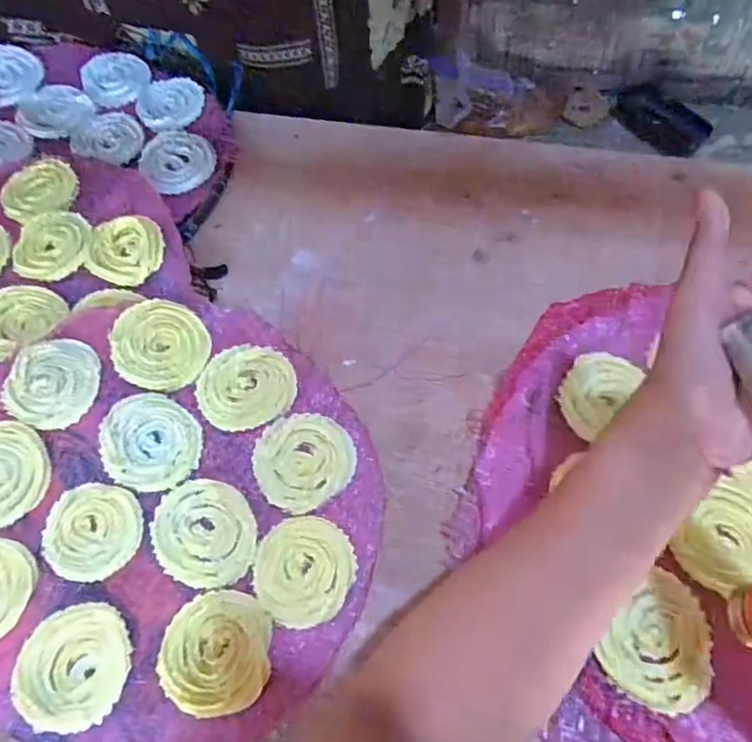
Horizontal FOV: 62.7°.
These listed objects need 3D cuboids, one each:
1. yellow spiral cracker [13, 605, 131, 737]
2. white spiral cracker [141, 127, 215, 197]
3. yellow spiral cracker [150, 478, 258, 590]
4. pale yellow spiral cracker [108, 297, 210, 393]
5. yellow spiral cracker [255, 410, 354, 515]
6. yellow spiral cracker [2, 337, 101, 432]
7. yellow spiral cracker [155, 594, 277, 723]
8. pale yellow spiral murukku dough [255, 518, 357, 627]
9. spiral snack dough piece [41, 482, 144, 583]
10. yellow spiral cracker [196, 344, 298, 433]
[{"bbox_3d":[-0.208,0.202,0.425,0.070,0.010,0.079,10,64,10],"label":"yellow spiral cracker"},{"bbox_3d":[-0.204,-0.216,0.631,0.072,0.011,0.090,-25,64,-8],"label":"white spiral cracker"},{"bbox_3d":[-0.130,0.122,0.467,0.080,0.006,0.076,-2,63,4],"label":"yellow spiral cracker"},{"bbox_3d":[-0.187,-0.022,0.536,0.080,0.008,0.080,6,67,-14],"label":"pale yellow spiral cracker"},{"bbox_3d":[-0.058,0.069,0.489,0.077,0.004,0.077,-2,63,4],"label":"yellow spiral cracker"},{"bbox_3d":[-0.264,0.009,0.507,0.080,0.014,0.073,-2,63,4],"label":"yellow spiral cracker"},{"bbox_3d":[-0.111,0.194,0.428,0.074,0.005,0.076,-3,63,3],"label":"yellow spiral cracker"},{"bbox_3d":[-0.052,0.145,0.450,0.071,0.004,0.075,9,64,9],"label":"pale yellow spiral murukku dough"},{"bbox_3d":[-0.213,0.121,0.466,0.066,0.005,0.069,6,65,-12],"label":"spiral snack dough piece"},{"bbox_3d":[-0.109,0.013,0.520,0.078,0.007,0.078,-2,63,4],"label":"yellow spiral cracker"}]

